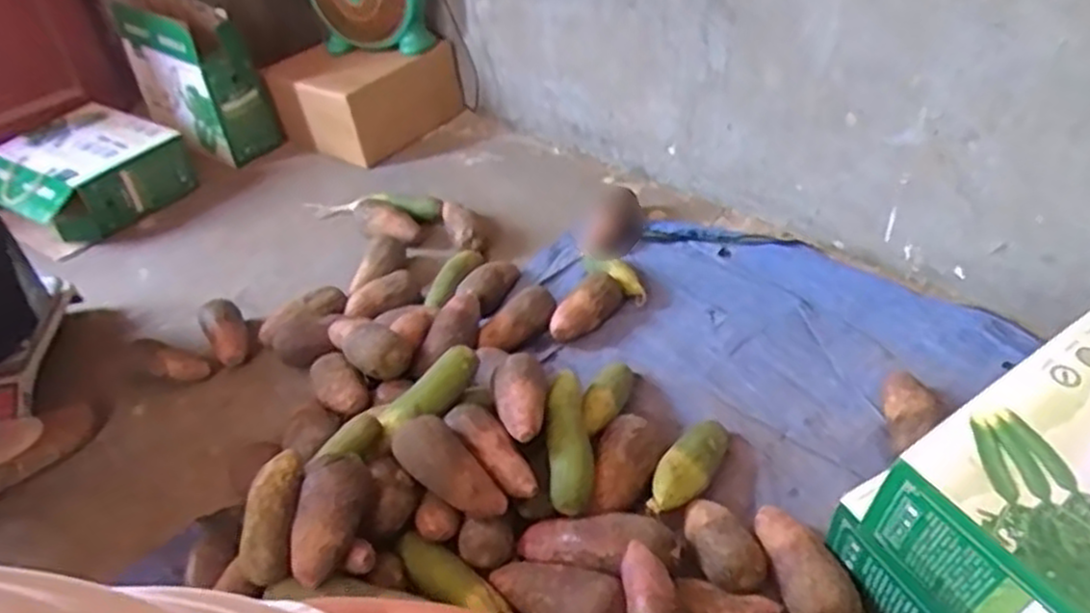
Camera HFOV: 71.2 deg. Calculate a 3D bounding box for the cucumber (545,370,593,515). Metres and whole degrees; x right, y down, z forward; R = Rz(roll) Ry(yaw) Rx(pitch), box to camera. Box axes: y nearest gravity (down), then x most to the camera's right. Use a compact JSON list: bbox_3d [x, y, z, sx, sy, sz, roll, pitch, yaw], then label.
[{"bbox_3d":[0.031,0.168,0.995,0.056,0.045,0.208,-4,55,2],"label":"cucumber"}]

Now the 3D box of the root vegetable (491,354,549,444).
[{"bbox_3d":[-0.031,0.130,1.018,0.069,0.076,0.129,-5,39,1],"label":"root vegetable"}]

